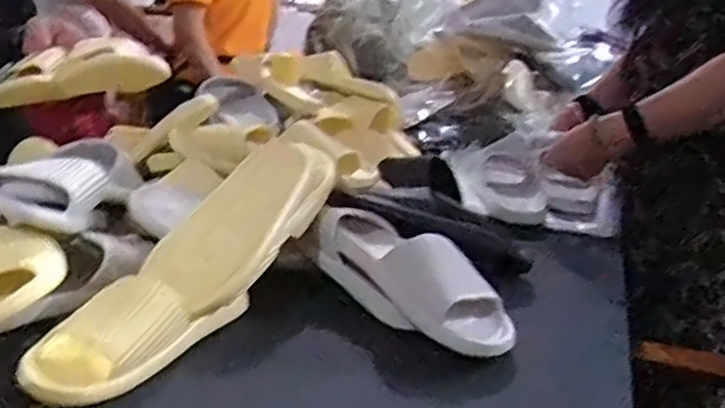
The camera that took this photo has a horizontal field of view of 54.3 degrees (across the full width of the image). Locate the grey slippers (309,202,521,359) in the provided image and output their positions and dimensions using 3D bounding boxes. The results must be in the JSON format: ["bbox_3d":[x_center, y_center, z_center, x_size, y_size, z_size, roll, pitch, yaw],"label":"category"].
[{"bbox_3d":[0.048,0.073,0.763,0.109,0.080,0.255,-9,21,-39],"label":"grey slippers"}]

